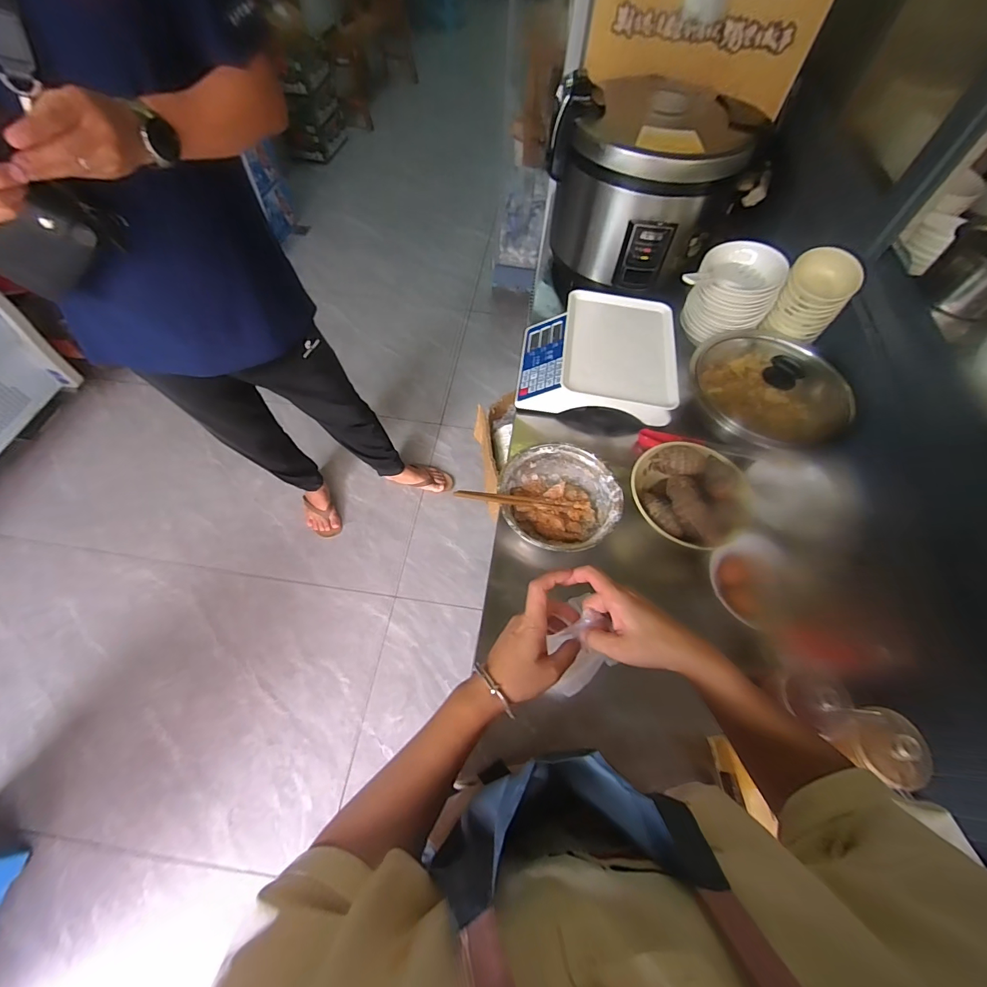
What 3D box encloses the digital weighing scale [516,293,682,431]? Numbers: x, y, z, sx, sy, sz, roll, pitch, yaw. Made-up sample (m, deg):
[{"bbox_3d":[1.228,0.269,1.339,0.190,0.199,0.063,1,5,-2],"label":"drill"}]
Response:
[{"bbox_3d":[0.210,-0.286,0.872,0.296,0.091,0.279,9,61,2],"label":"digital weighing scale"}]

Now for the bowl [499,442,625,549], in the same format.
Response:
[{"bbox_3d":[0.112,0.011,0.729,0.194,0.060,0.192,1,61,-2],"label":"bowl"}]

